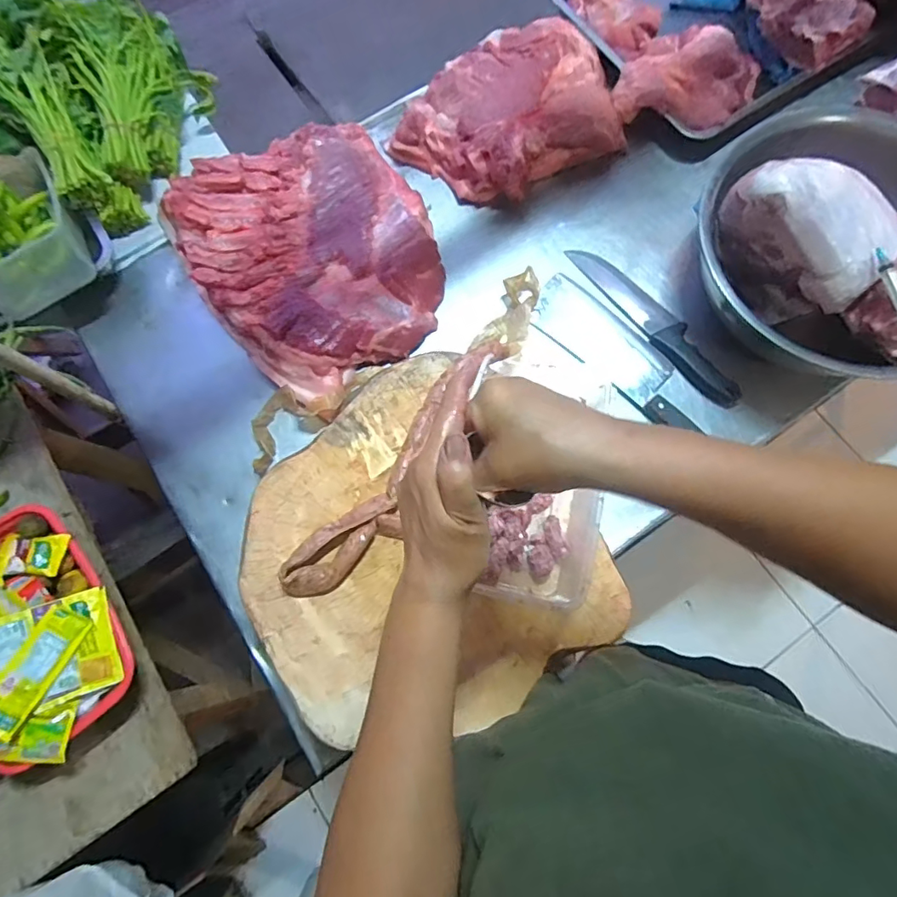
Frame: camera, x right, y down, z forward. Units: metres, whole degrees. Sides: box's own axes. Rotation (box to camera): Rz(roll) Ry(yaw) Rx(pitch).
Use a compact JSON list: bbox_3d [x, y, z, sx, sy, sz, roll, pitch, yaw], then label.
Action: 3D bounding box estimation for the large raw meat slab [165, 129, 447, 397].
[{"bbox_3d":[-0.190,-0.284,0.752,0.321,0.055,0.376,-34,78,-8],"label":"large raw meat slab"}]

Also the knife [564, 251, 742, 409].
[{"bbox_3d":[0.296,-0.184,0.754,0.049,0.026,0.313,-35,78,-8],"label":"knife"}]

